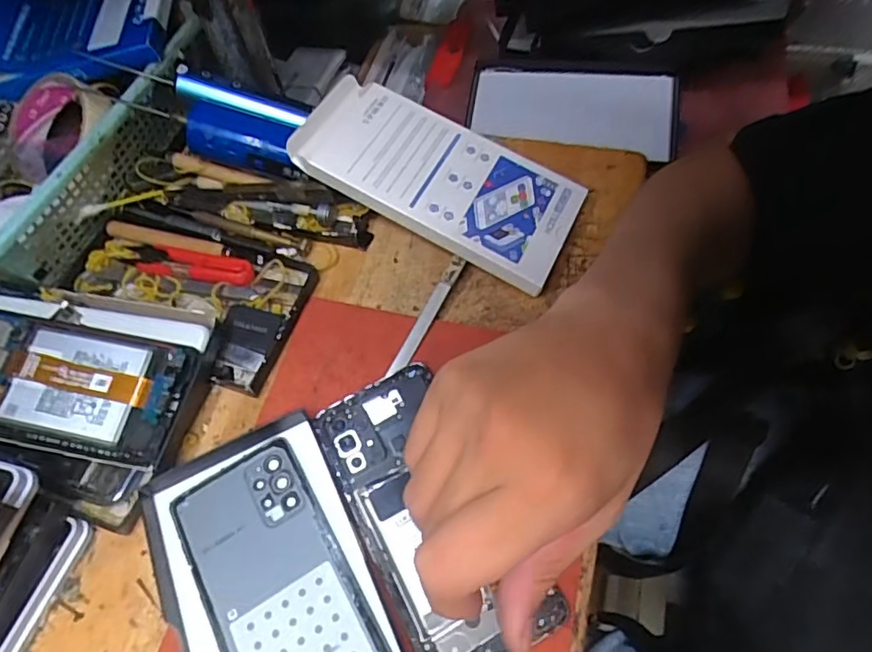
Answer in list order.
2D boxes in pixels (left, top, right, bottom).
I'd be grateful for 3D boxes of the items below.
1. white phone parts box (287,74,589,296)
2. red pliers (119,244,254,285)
[{"bbox_3d":[0.003,-0.104,0.401,0.195,0.015,0.090,26,69,0],"label":"white phone parts box"},{"bbox_3d":[-0.178,-0.045,0.406,0.099,0.007,0.026,11,63,10],"label":"red pliers"}]

